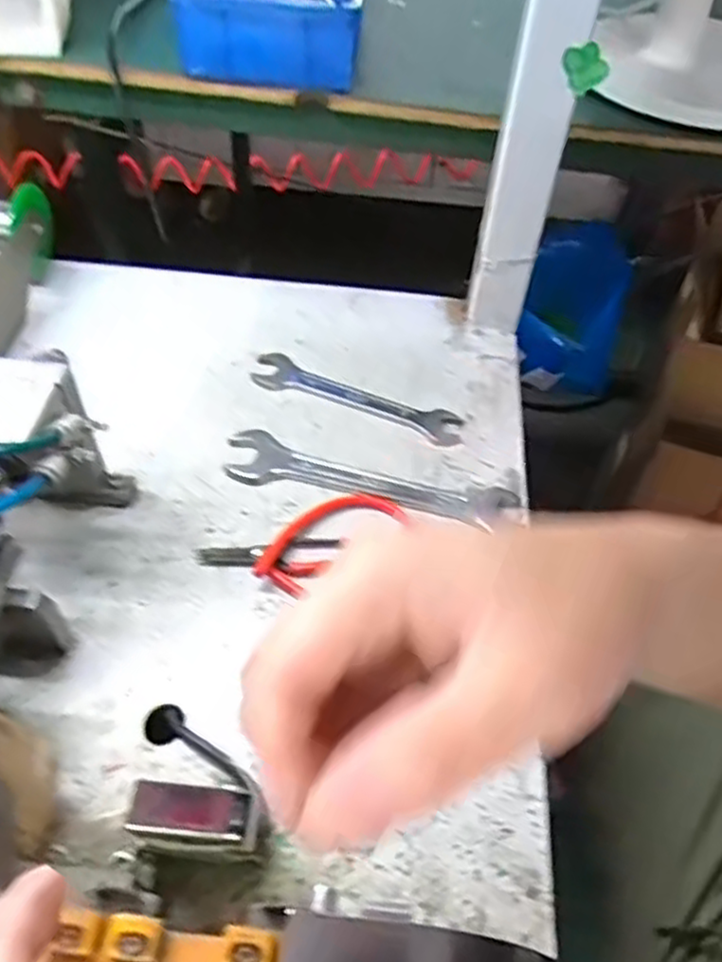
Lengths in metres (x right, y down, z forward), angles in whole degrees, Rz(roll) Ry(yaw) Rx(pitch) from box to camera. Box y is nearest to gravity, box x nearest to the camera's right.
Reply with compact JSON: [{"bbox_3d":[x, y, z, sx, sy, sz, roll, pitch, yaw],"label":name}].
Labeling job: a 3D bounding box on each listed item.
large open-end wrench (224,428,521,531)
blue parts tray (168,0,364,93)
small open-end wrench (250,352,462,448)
[{"bbox_3d":[0.005,0.001,0.486,0.191,0.011,0.042,15,52,8],"label":"large open-end wrench"},{"bbox_3d":[-0.064,-0.398,0.593,0.136,0.050,0.245,5,51,0],"label":"blue parts tray"},{"bbox_3d":[-0.004,-0.064,0.537,0.160,0.011,0.033,20,53,12],"label":"small open-end wrench"}]

